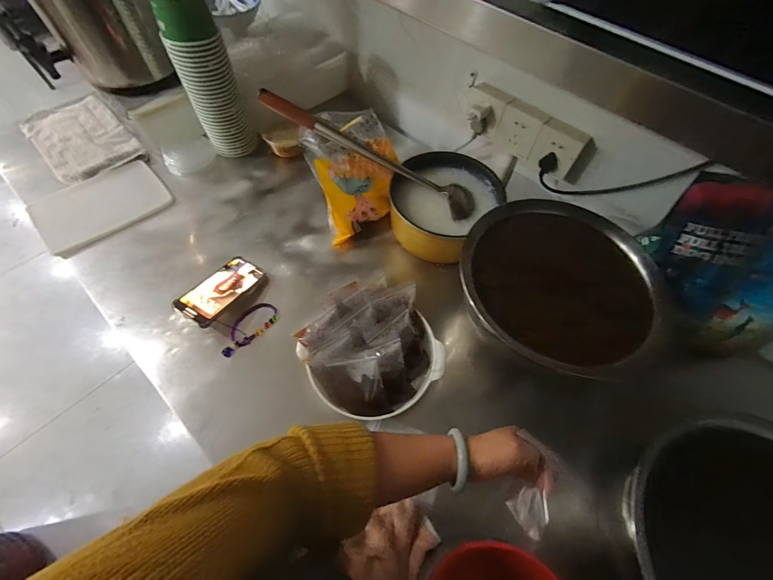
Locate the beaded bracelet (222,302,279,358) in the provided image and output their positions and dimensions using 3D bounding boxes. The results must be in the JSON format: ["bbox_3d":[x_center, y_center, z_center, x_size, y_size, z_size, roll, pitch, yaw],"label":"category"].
[{"bbox_3d":[-0.256,0.069,0.611,0.059,0.011,0.120,34,64,15],"label":"beaded bracelet"}]

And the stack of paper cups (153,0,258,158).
[{"bbox_3d":[-0.380,-0.450,0.710,0.109,0.302,0.090,-21,64,-15],"label":"stack of paper cups"}]

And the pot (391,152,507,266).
[{"bbox_3d":[0.106,-0.180,0.704,0.215,0.101,0.215,1,60,-2],"label":"pot"}]

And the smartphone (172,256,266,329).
[{"bbox_3d":[-0.311,-0.004,0.625,0.081,0.008,0.157,29,51,8],"label":"smartphone"}]

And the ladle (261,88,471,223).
[{"bbox_3d":[-0.031,-0.264,0.654,0.455,0.038,0.094,26,61,-6],"label":"ladle"}]

